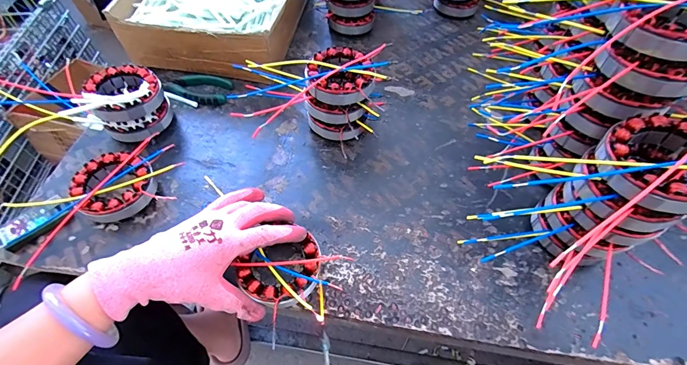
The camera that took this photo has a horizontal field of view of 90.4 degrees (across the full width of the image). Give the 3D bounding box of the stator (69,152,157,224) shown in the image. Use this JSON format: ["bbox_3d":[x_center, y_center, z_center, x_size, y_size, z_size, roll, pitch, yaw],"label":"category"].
[{"bbox_3d":[-0.269,0.005,0.407,0.080,0.039,0.088,0,57,0],"label":"stator"}]

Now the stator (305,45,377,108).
[{"bbox_3d":[-0.005,-0.139,0.437,0.085,0.030,0.090,0,57,0],"label":"stator"}]

